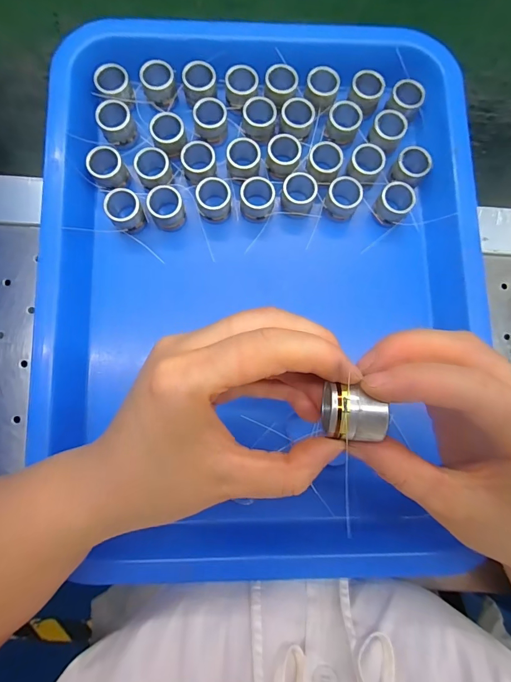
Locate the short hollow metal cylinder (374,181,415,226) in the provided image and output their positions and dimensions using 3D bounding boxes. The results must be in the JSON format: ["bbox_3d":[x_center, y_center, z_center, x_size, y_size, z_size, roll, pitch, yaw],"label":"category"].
[{"bbox_3d":[0.103,-0.102,0.285,0.024,0.023,0.025,0,82,-2],"label":"short hollow metal cylinder"}]

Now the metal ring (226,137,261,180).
[{"bbox_3d":[-0.009,-0.134,0.282,0.025,0.019,0.026,0,82,-2],"label":"metal ring"}]

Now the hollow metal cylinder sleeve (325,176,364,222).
[{"bbox_3d":[0.066,-0.107,0.285,0.025,0.022,0.029,29,82,2],"label":"hollow metal cylinder sleeve"}]

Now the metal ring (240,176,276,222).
[{"bbox_3d":[0.001,-0.105,0.280,0.024,0.019,0.028,-3,82,-2],"label":"metal ring"}]

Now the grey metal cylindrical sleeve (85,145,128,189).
[{"bbox_3d":[-0.108,-0.126,0.279,0.023,0.020,0.024,0,82,-2],"label":"grey metal cylindrical sleeve"}]

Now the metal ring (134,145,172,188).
[{"bbox_3d":[-0.074,-0.125,0.279,0.024,0.019,0.025,0,82,-2],"label":"metal ring"}]

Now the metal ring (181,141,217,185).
[{"bbox_3d":[-0.042,-0.131,0.281,0.024,0.019,0.023,0,82,-2],"label":"metal ring"}]

